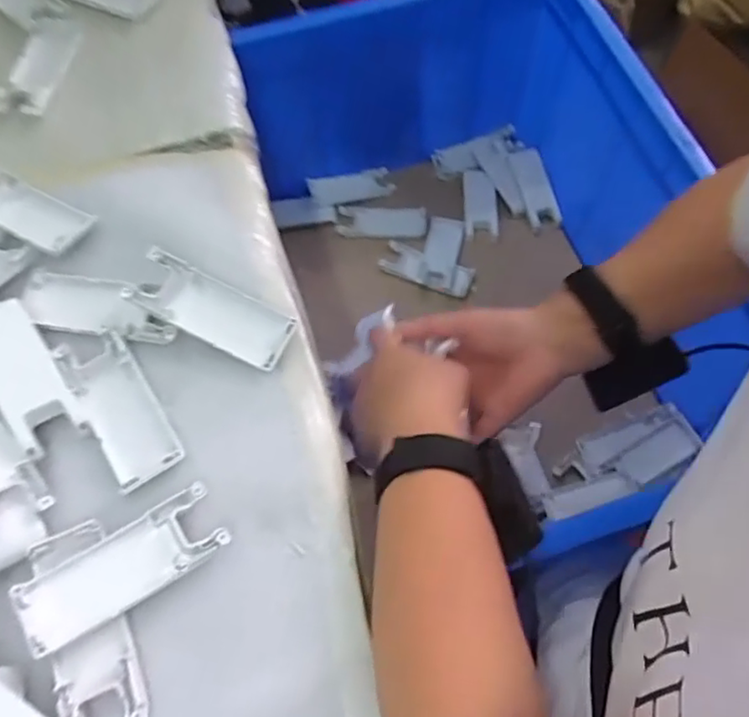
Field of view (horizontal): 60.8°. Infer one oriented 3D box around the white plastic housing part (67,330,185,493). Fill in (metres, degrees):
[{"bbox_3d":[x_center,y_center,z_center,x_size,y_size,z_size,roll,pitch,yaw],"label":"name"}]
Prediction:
[{"bbox_3d":[-0.152,0.032,0.380,0.041,0.008,0.094,-31,66,-14],"label":"white plastic housing part"}]

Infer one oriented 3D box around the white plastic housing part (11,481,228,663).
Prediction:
[{"bbox_3d":[-0.132,0.109,0.336,0.104,0.014,0.039,-31,66,-14],"label":"white plastic housing part"}]

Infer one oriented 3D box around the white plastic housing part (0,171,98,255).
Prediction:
[{"bbox_3d":[-0.241,-0.104,0.444,0.101,0.007,0.038,28,67,15],"label":"white plastic housing part"}]

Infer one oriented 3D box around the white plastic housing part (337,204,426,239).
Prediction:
[{"bbox_3d":[0.010,-0.171,0.797,0.109,0.013,0.042,1,63,2],"label":"white plastic housing part"}]

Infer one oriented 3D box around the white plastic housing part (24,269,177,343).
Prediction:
[{"bbox_3d":[-0.176,-0.035,0.416,0.101,0.014,0.039,8,63,6],"label":"white plastic housing part"}]

